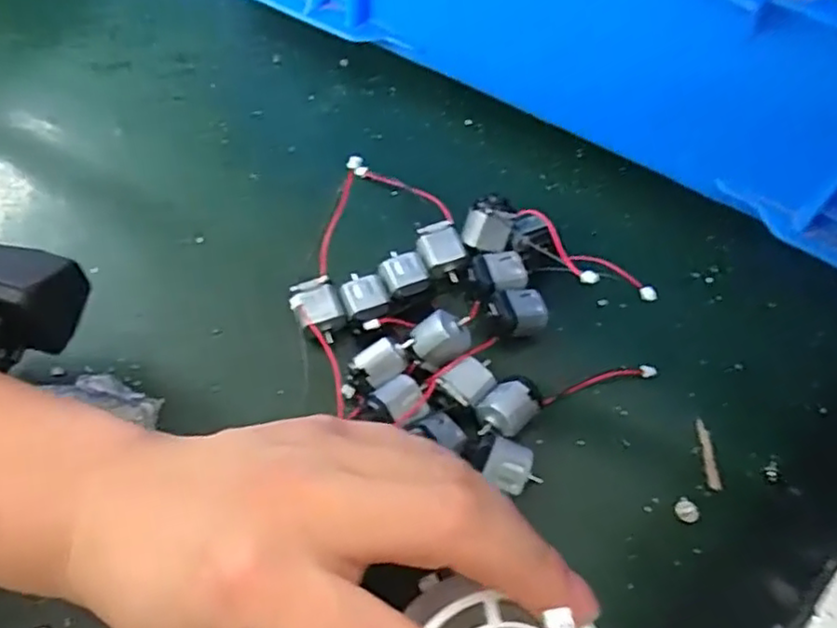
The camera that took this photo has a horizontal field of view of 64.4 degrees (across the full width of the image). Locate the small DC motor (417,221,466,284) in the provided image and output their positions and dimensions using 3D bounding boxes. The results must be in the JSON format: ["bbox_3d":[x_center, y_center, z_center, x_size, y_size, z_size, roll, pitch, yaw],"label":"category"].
[{"bbox_3d":[0.010,-0.027,0.292,0.019,0.012,0.024,-14,66,-9],"label":"small DC motor"}]

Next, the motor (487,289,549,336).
[{"bbox_3d":[0.041,0.001,0.280,0.024,0.019,0.018,-11,65,-7],"label":"motor"}]

